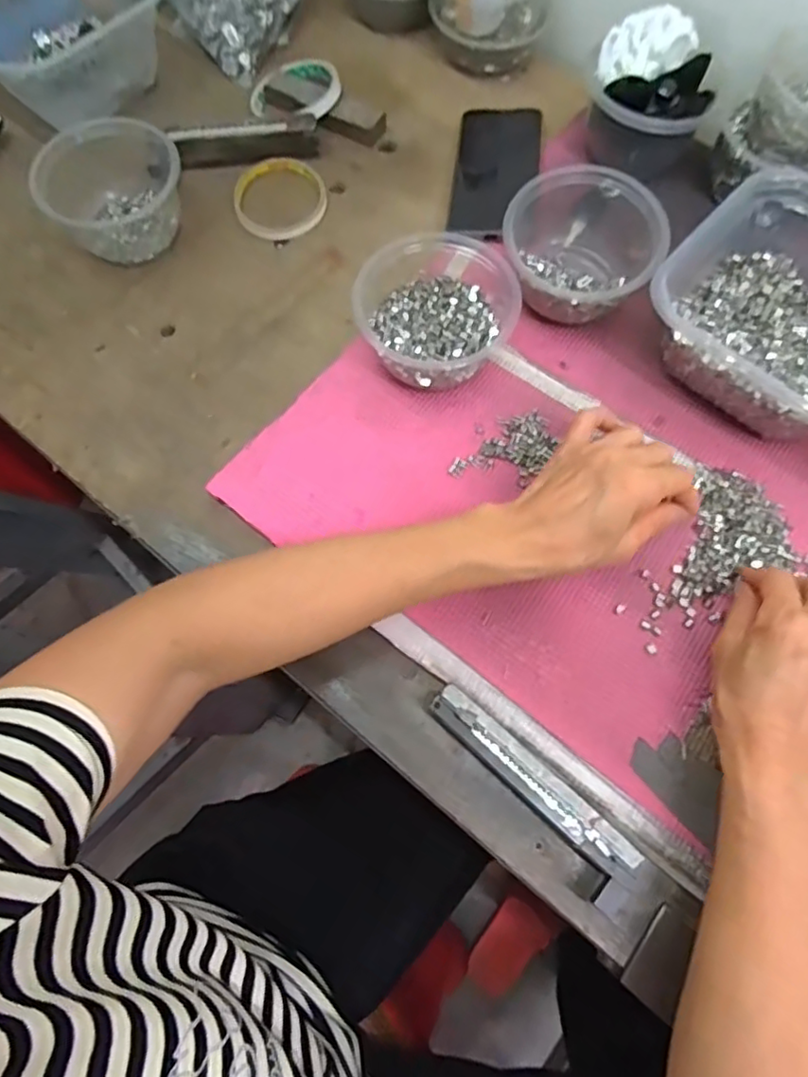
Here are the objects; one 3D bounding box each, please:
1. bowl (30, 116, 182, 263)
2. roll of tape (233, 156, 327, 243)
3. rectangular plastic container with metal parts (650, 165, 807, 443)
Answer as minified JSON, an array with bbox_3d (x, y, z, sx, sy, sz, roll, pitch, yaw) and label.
[{"bbox_3d":[-0.241,-0.292,0.521,0.110,0.065,0.089,-33,74,-8],"label":"bowl"},{"bbox_3d":[-0.111,-0.305,0.558,0.080,0.009,0.091,-7,72,0],"label":"roll of tape"},{"bbox_3d":[0.285,-0.164,0.452,0.166,0.076,0.170,-43,75,-11],"label":"rectangular plastic container with metal parts"}]

